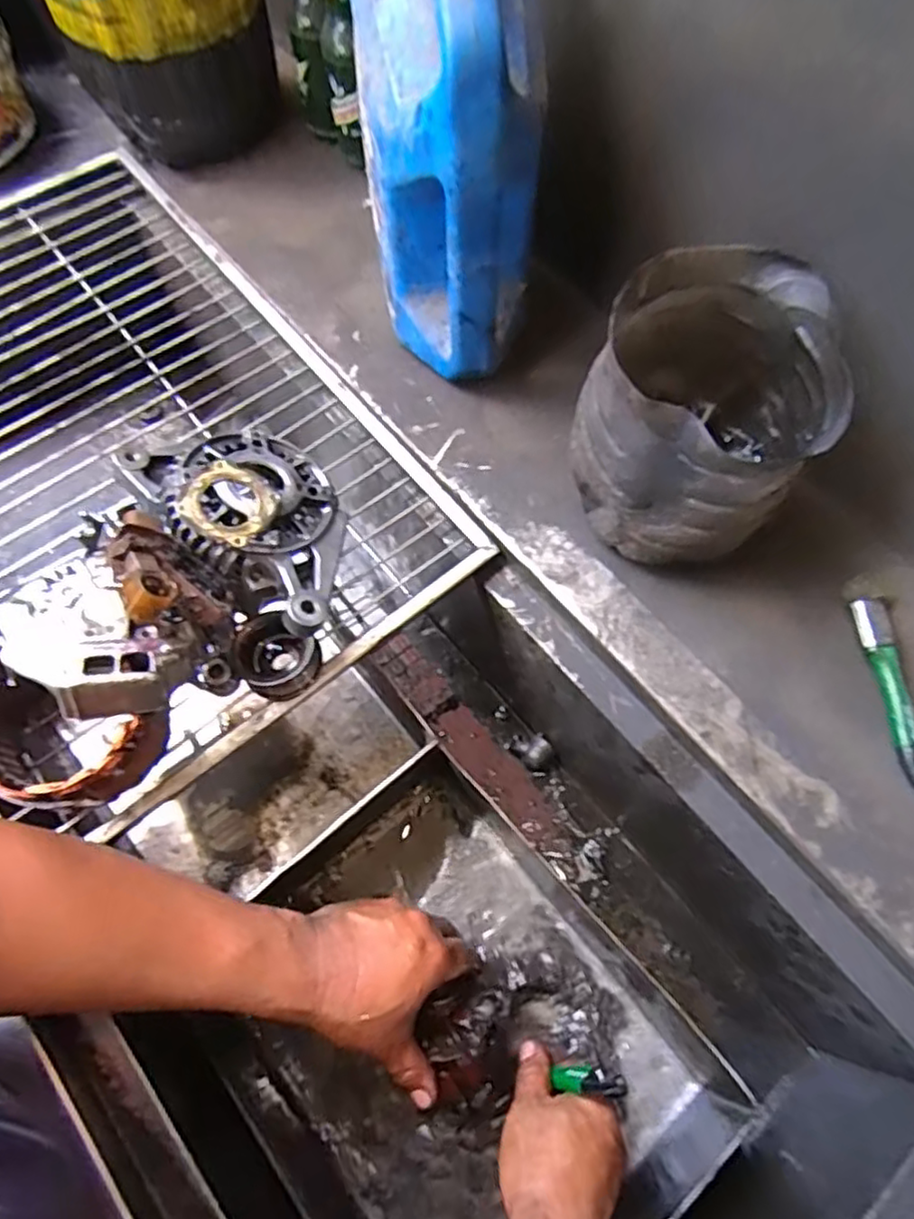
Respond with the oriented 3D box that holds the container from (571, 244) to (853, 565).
[{"bbox_3d":[0.167,-0.132,0.492,0.156,0.163,0.172,18,67,6],"label":"container"}]

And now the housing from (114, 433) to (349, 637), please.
[{"bbox_3d":[-0.142,-0.066,0.474,0.117,0.045,0.180,-36,72,-16],"label":"housing"}]

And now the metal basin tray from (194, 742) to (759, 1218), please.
[{"bbox_3d":[-0.001,0.328,0.529,0.278,0.109,0.360,-40,73,-17],"label":"metal basin tray"}]

